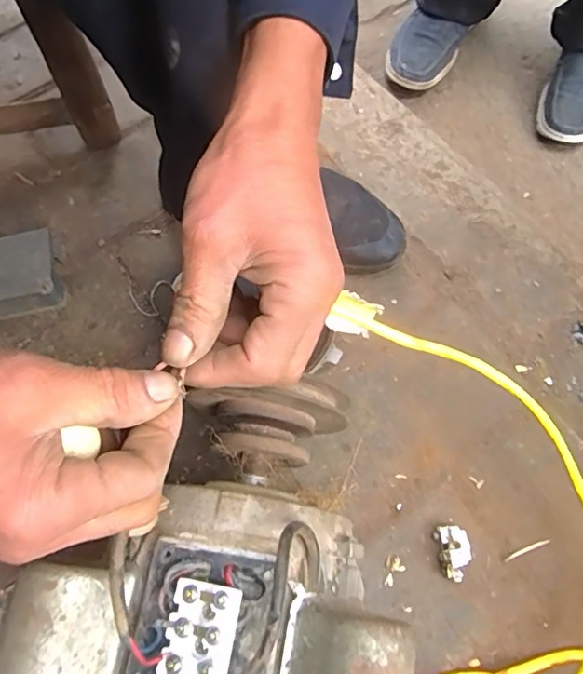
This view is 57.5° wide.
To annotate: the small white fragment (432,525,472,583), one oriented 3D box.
[{"bbox_3d":[0.129,0.171,0.422,0.022,0.023,0.041,-10,67,-2],"label":"small white fragment"}]

